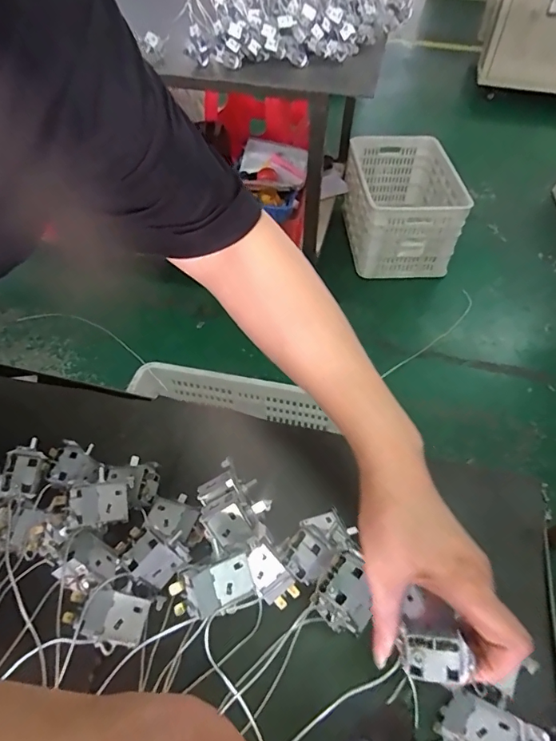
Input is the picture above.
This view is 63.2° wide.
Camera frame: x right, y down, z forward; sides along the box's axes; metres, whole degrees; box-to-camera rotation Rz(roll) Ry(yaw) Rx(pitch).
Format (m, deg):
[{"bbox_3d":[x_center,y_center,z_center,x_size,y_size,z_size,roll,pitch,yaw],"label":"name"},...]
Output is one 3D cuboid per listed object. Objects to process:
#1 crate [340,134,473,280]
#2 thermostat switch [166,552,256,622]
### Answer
[{"bbox_3d":[0.474,-0.661,1.774,0.379,0.332,0.513,-1,52,-1],"label":"crate"},{"bbox_3d":[-0.047,0.152,0.324,0.051,0.026,0.036,-9,76,-34],"label":"thermostat switch"}]

